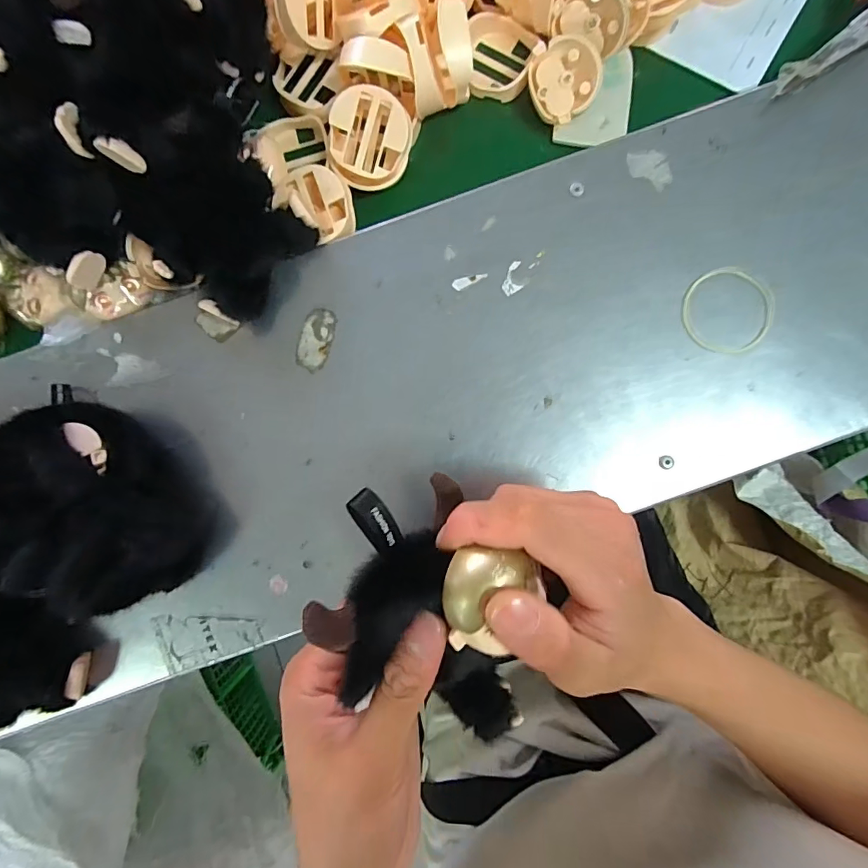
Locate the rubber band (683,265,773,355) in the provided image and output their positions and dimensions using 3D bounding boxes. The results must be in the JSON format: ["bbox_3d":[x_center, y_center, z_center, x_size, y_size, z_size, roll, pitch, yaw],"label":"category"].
[{"bbox_3d":[0.191,-0.080,0.302,0.056,0.004,0.055,-2,87,2],"label":"rubber band"}]

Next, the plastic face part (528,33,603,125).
[{"bbox_3d":[0.091,-0.246,0.321,0.047,0.013,0.047,6,114,13],"label":"plastic face part"}]

